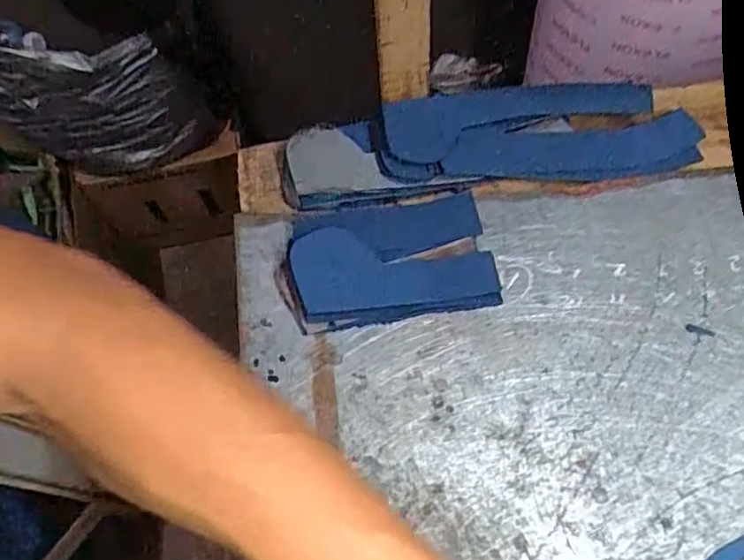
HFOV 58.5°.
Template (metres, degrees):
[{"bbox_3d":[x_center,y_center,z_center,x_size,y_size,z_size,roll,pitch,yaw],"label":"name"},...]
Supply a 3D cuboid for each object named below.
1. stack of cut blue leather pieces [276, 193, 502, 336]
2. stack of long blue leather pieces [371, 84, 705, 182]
[{"bbox_3d":[0.010,-0.014,0.478,0.145,0.013,0.092,-8,62,-3],"label":"stack of cut blue leather pieces"},{"bbox_3d":[0.127,-0.115,0.503,0.244,0.029,0.073,-6,62,-2],"label":"stack of long blue leather pieces"}]

